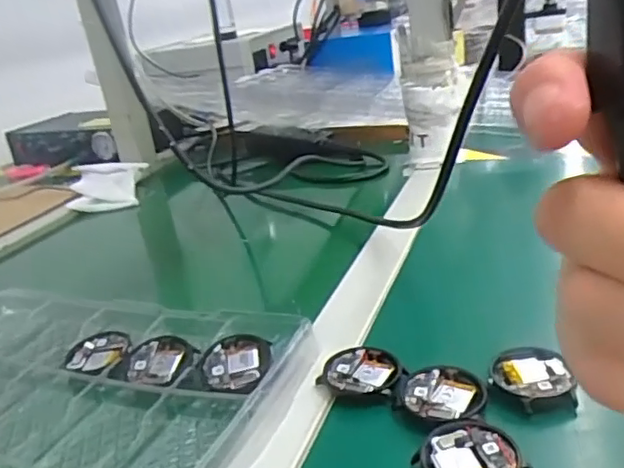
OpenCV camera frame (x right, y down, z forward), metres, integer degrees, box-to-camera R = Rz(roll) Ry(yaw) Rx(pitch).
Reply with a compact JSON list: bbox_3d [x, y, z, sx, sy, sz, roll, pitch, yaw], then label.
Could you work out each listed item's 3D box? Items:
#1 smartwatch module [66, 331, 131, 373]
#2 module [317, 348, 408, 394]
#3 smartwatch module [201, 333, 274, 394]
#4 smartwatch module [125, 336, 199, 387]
[{"bbox_3d":[-0.149,0.083,0.420,0.043,0.009,0.044,-8,22,2],"label":"smartwatch module"},{"bbox_3d":[0.029,0.081,0.352,0.046,0.006,0.040,1,25,24],"label":"module"},{"bbox_3d":[-0.046,0.081,0.368,0.042,0.016,0.045,-10,22,-1],"label":"smartwatch module"},{"bbox_3d":[-0.097,0.082,0.390,0.050,0.013,0.038,-2,24,17],"label":"smartwatch module"}]

